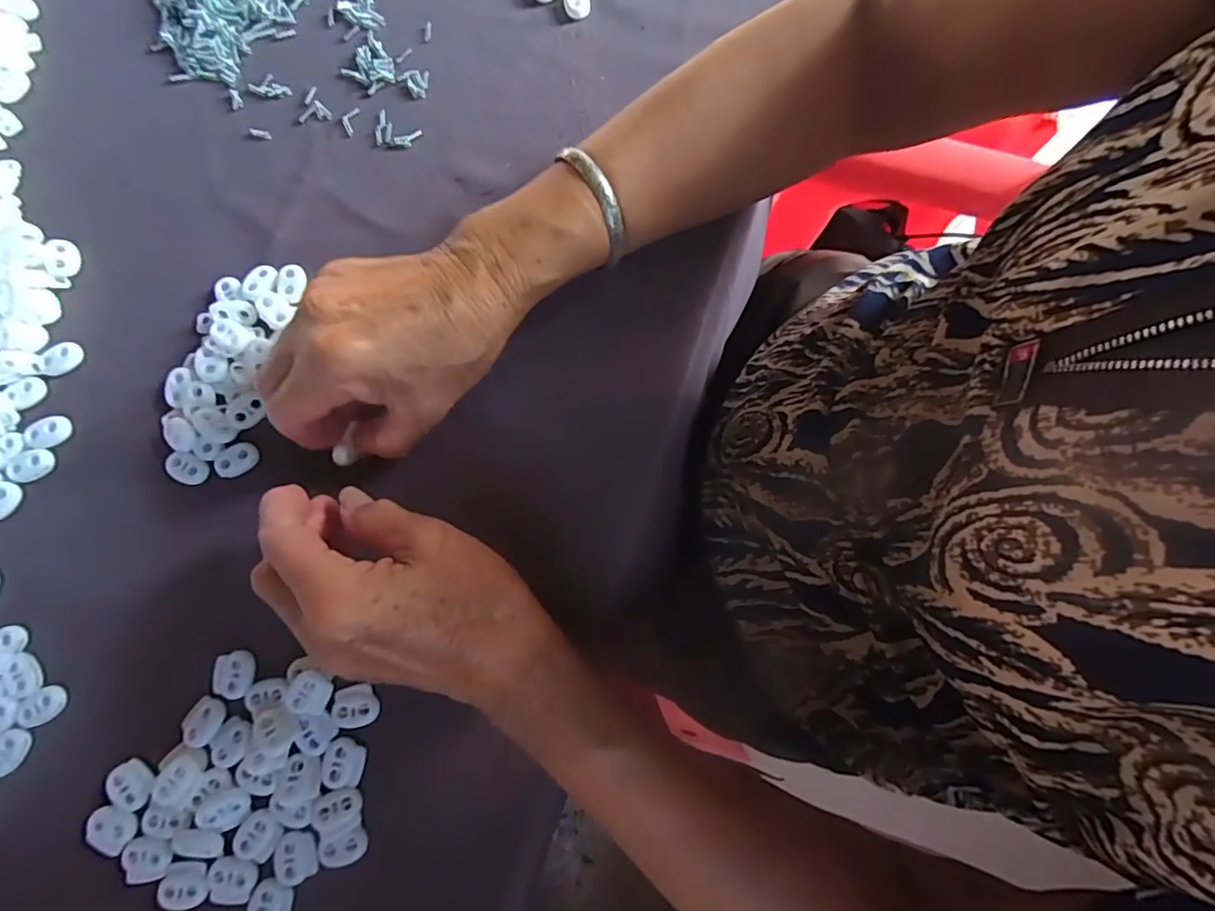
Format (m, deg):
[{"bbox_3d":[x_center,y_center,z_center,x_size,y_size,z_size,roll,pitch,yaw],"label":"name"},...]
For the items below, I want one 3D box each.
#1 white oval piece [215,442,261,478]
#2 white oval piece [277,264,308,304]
[{"bbox_3d":[-0.199,0.002,0.298,0.024,0.004,0.016,-28,80,-5],"label":"white oval piece"},{"bbox_3d":[-0.180,-0.098,0.318,0.014,0.007,0.023,11,79,3],"label":"white oval piece"}]

